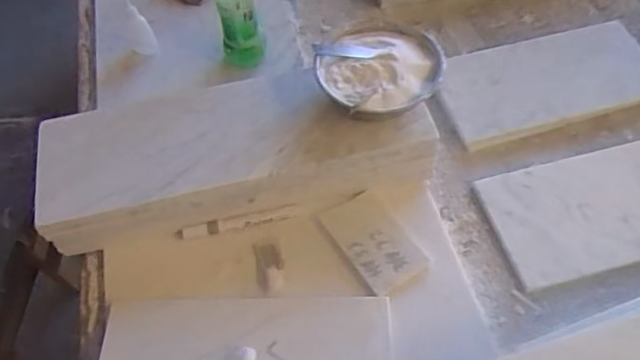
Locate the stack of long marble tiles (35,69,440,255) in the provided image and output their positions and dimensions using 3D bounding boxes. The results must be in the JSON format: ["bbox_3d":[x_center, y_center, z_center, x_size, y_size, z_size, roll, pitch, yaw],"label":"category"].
[{"bbox_3d":[-0.102,-0.037,0.691,0.451,0.086,0.158,-10,58,-4],"label":"stack of long marble tiles"}]

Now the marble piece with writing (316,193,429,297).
[{"bbox_3d":[0.063,0.069,0.656,0.078,0.009,0.120,-30,61,-16],"label":"marble piece with writing"}]

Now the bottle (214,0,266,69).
[{"bbox_3d":[-0.112,-0.236,0.750,0.058,0.218,0.049,-10,57,-4],"label":"bottle"}]

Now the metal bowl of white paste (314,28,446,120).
[{"bbox_3d":[0.067,-0.125,0.666,0.142,0.039,0.135,-1,57,2],"label":"metal bowl of white paste"}]

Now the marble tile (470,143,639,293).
[{"bbox_3d":[0.351,0.029,0.677,0.299,0.018,0.147,-13,58,-6],"label":"marble tile"}]

